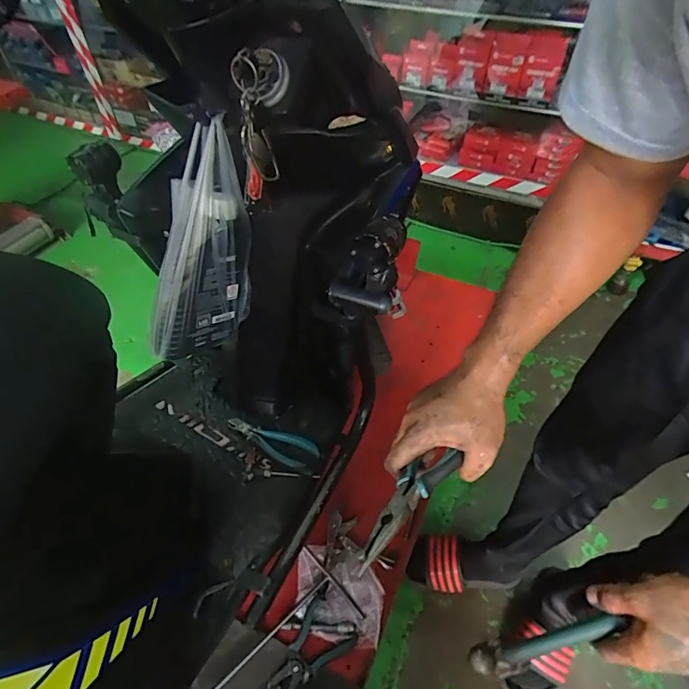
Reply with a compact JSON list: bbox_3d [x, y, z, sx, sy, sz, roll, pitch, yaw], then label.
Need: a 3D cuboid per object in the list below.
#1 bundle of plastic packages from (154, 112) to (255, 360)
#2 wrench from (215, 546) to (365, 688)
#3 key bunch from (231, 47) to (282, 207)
[{"bbox_3d":[-0.194,-0.136,0.586,0.096,0.314,0.130,25,27,21],"label":"bundle of plastic packages"},{"bbox_3d":[-0.130,0.527,0.761,0.297,0.016,0.166,-35,57,-26],"label":"wrench"},{"bbox_3d":[-0.091,-0.234,0.473,0.065,0.144,0.054,-6,49,-5],"label":"key bunch"}]

